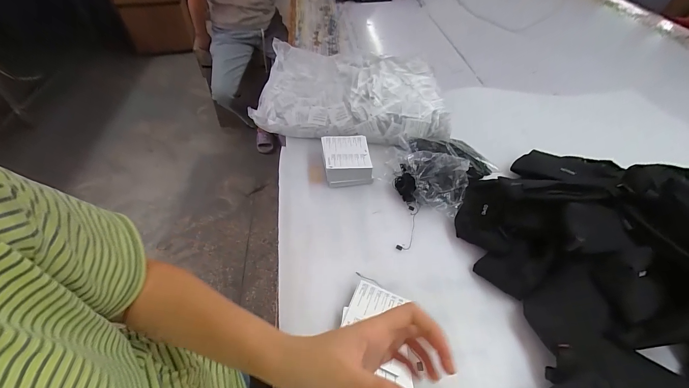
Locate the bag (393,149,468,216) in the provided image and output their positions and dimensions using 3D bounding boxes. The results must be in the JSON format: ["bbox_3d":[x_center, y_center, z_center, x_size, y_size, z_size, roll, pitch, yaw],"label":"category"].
[{"bbox_3d":[0.163,-0.025,0.570,0.128,0.077,0.088,16,50,13],"label":"bag"}]

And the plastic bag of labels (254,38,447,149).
[{"bbox_3d":[0.014,-0.259,0.740,0.429,0.099,0.312,3,48,-1],"label":"plastic bag of labels"}]

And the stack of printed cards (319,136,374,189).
[{"bbox_3d":[0.004,-0.071,0.626,0.096,0.057,0.106,-7,49,-7],"label":"stack of printed cards"}]

